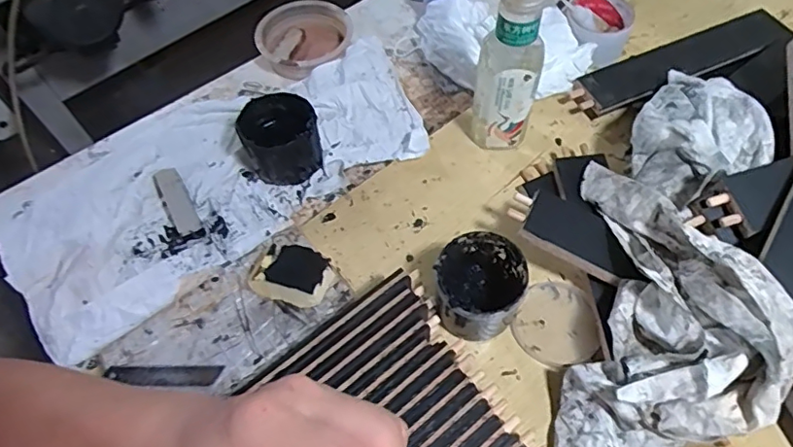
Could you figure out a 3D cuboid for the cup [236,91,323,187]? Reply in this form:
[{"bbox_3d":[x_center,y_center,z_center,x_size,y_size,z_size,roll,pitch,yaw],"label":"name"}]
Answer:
[{"bbox_3d":[-0.130,-0.097,0.622,0.079,0.075,0.074,-1,58,1],"label":"cup"}]

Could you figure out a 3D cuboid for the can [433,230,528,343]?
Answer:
[{"bbox_3d":[0.075,0.060,0.504,0.077,0.072,0.089,26,62,17],"label":"can"}]

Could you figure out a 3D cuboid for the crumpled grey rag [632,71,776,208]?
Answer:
[{"bbox_3d":[0.304,-0.095,0.553,0.159,0.045,0.130,-38,65,-20],"label":"crumpled grey rag"}]

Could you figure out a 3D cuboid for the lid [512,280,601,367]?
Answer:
[{"bbox_3d":[0.155,0.094,0.523,0.075,0.010,0.084,24,62,16],"label":"lid"}]

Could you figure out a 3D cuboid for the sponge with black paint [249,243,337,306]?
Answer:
[{"bbox_3d":[-0.090,0.044,0.469,0.062,0.027,0.048,22,61,15],"label":"sponge with black paint"}]

